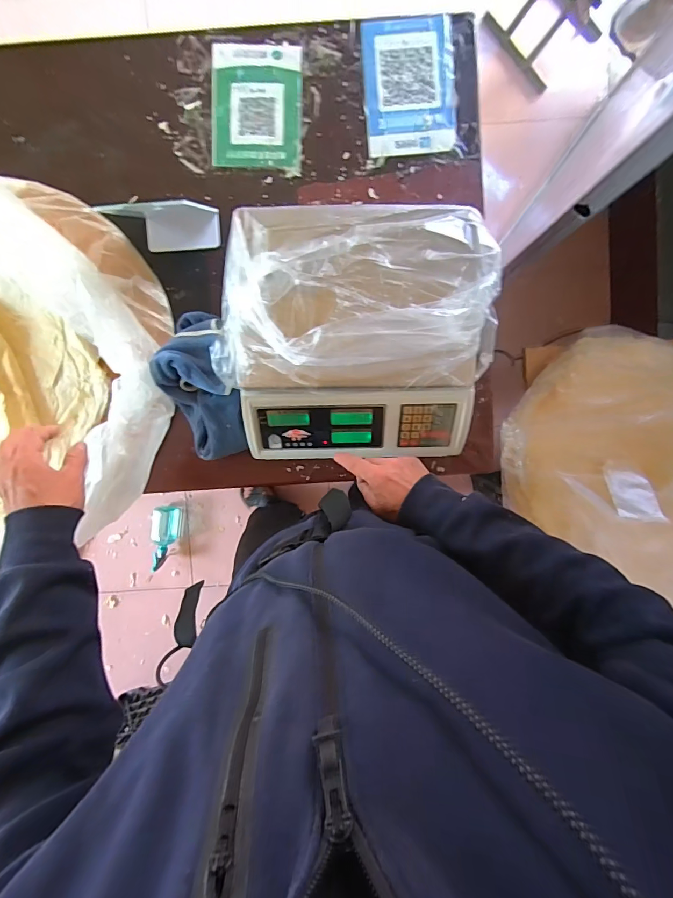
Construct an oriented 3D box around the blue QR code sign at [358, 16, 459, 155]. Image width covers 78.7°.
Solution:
[{"bbox_3d":[0.108,-0.531,0.611,0.131,0.011,0.174,-5,97,1],"label":"blue QR code sign"}]

